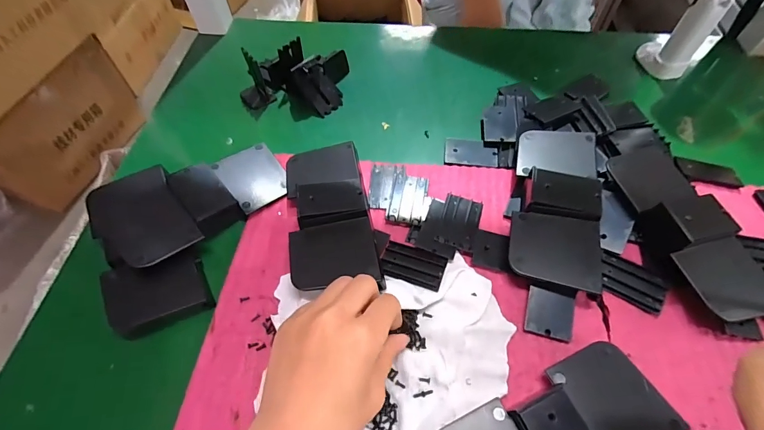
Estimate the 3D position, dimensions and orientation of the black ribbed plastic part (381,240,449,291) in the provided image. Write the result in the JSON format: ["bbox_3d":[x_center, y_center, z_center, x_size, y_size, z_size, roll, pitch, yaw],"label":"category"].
[{"bbox_3d":[0.027,0.044,0.330,0.054,0.008,0.034,17,60,11],"label":"black ribbed plastic part"}]

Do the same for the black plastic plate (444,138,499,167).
[{"bbox_3d":[0.097,-0.068,0.411,0.055,0.005,0.037,6,58,4],"label":"black plastic plate"}]

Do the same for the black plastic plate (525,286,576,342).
[{"bbox_3d":[0.135,0.079,0.306,0.036,0.004,0.036,15,71,9],"label":"black plastic plate"}]

